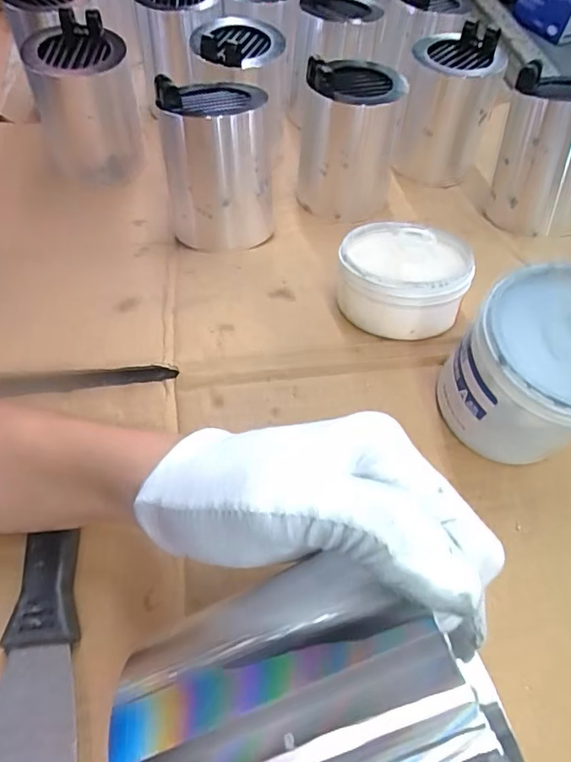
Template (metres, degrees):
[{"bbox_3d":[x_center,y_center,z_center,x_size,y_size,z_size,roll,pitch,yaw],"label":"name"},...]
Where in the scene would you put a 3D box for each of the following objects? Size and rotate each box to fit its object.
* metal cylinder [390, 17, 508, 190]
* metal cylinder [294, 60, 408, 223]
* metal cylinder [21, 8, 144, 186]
[{"bbox_3d":[0.160,-0.274,0.512,0.084,0.109,0.082,11,57,3],"label":"metal cylinder"},{"bbox_3d":[0.057,-0.219,0.459,0.084,0.109,0.090,7,57,0],"label":"metal cylinder"},{"bbox_3d":[-0.187,-0.255,0.479,0.089,0.116,0.088,-17,60,-15],"label":"metal cylinder"}]

